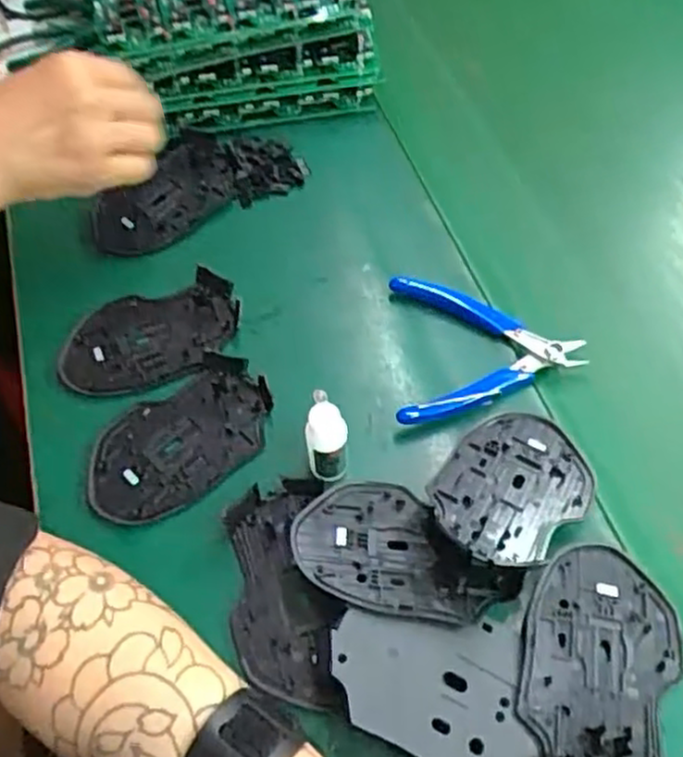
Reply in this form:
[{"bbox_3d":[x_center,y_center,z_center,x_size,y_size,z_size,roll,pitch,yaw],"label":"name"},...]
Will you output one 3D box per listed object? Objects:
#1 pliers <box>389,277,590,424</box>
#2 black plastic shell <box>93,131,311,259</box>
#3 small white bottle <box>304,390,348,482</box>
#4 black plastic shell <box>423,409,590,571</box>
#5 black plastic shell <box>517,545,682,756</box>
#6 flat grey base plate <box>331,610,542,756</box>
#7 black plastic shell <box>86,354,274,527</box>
[{"bbox_3d":[0.091,-0.019,0.456,0.115,0.019,0.104,-1,56,0],"label":"pliers"},{"bbox_3d":[-0.111,-0.146,0.550,0.160,0.018,0.082,-27,60,-16],"label":"black plastic shell"},{"bbox_3d":[-0.008,0.033,0.390,0.022,0.079,0.017,-5,56,-3],"label":"small white bottle"},{"bbox_3d":[0.091,0.057,0.395,0.072,0.010,0.109,38,48,22],"label":"black plastic shell"},{"bbox_3d":[0.125,0.137,0.356,0.071,0.010,0.113,16,57,11],"label":"black plastic shell"},{"bbox_3d":[0.043,0.146,0.338,0.092,0.004,0.070,6,54,-9],"label":"flat grey base plate"},{"bbox_3d":[-0.094,0.035,0.429,0.115,0.013,0.072,-32,61,-19],"label":"black plastic shell"}]

